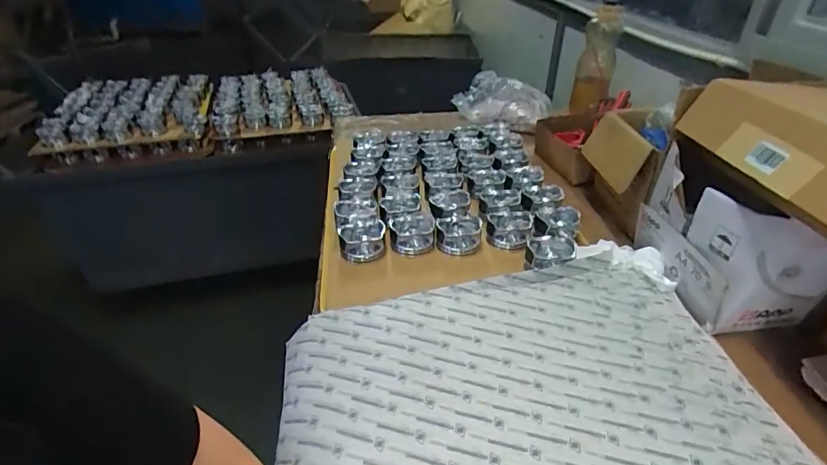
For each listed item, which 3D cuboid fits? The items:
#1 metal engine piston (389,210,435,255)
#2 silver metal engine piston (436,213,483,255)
[{"bbox_3d":[-0.003,0.004,0.837,0.081,0.050,0.086,0,34,0],"label":"metal engine piston"},{"bbox_3d":[0.082,0.002,0.838,0.081,0.050,0.091,0,34,0],"label":"silver metal engine piston"}]

